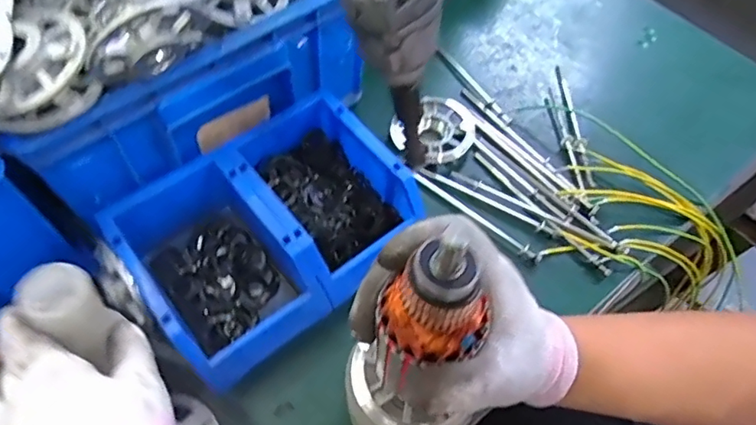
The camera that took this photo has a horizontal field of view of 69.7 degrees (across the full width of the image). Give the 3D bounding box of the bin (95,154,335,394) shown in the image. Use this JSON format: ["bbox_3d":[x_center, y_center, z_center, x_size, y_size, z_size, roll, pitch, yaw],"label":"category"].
[{"bbox_3d":[-0.120,0.045,0.416,0.106,0.072,0.144,-33,66,-20],"label":"bin"}]

